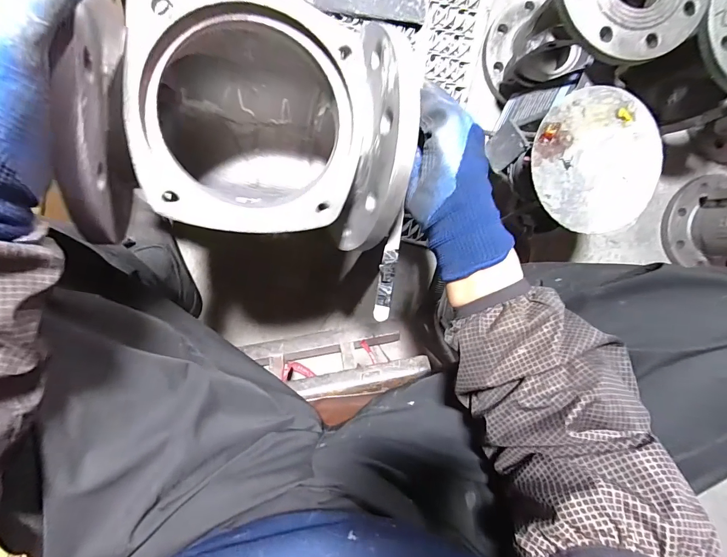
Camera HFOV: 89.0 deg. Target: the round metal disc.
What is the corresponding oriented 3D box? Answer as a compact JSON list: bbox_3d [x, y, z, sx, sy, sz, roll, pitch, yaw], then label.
[{"bbox_3d":[0.279,-0.139,0.446,0.153,0.012,0.166,0,95,-5],"label":"round metal disc"}]

